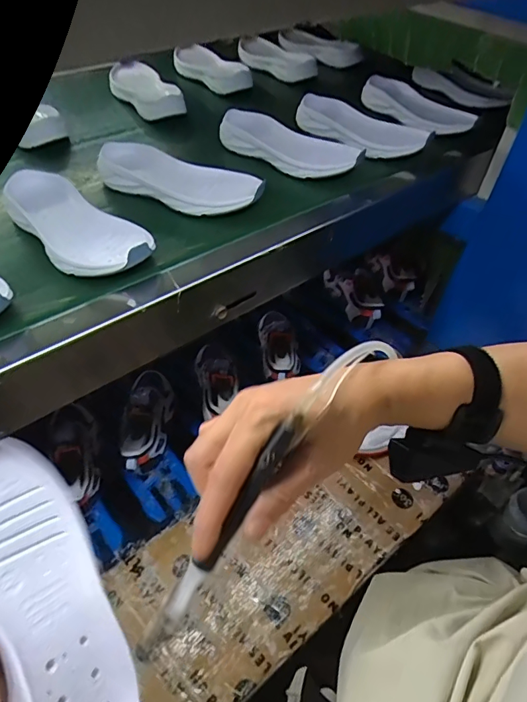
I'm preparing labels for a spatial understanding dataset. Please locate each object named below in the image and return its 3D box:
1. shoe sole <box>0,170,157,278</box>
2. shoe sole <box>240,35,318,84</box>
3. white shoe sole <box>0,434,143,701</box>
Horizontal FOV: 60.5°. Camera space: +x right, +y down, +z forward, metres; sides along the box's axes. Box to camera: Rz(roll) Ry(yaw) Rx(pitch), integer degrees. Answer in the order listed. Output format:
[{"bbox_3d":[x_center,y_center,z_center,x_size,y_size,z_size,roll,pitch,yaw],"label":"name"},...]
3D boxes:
[{"bbox_3d":[-0.197,-0.134,0.480,0.188,0.044,0.085,36,56,26],"label":"shoe sole"},{"bbox_3d":[0.027,-0.520,0.807,0.178,0.040,0.049,33,55,24],"label":"shoe sole"},{"bbox_3d":[-0.143,0.159,0.298,0.089,0.021,0.210,-20,82,-59],"label":"white shoe sole"}]

